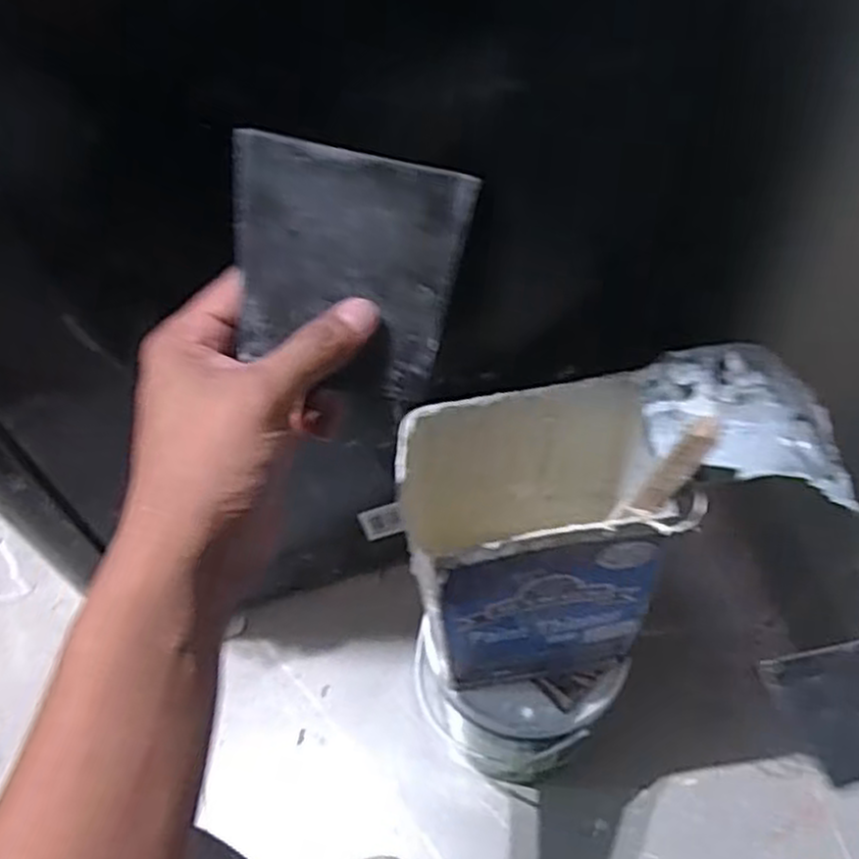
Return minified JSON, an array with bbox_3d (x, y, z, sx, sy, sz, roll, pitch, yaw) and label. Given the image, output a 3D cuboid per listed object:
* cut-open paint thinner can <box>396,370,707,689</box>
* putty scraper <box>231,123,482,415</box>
[{"bbox_3d":[0.068,0.081,0.557,0.161,0.224,0.121,-6,56,-2],"label":"cut-open paint thinner can"},{"bbox_3d":[-0.037,-0.068,0.332,0.096,0.005,0.100,12,93,-14],"label":"putty scraper"}]

